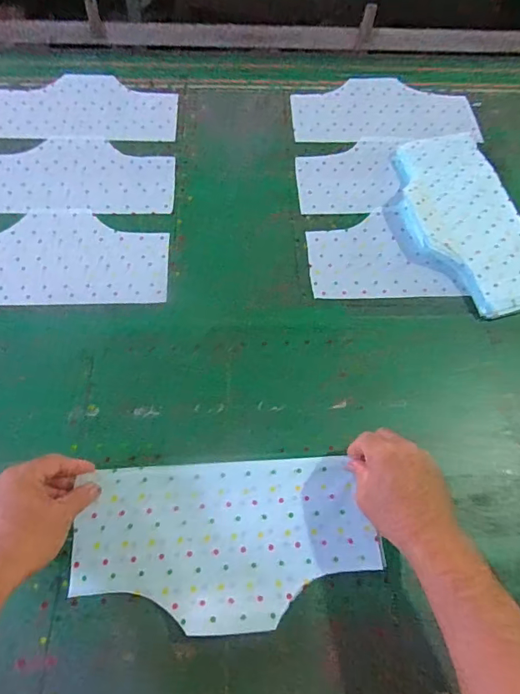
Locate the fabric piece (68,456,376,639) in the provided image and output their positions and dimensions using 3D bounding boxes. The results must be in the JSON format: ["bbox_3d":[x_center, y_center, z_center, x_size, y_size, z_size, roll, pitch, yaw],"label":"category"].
[{"bbox_3d":[-0.036,0.207,0.500,0.314,0.011,0.164,-2,62,-3],"label":"fabric piece"}]

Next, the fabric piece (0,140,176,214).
[{"bbox_3d":[-0.298,-0.270,0.730,0.319,0.005,0.155,-1,62,-3],"label":"fabric piece"}]

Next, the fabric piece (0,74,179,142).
[{"bbox_3d":[-0.307,-0.417,0.805,0.323,0.004,0.161,2,62,-1],"label":"fabric piece"}]

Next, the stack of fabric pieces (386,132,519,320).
[{"bbox_3d":[0.302,-0.197,0.715,0.200,0.029,0.352,-10,63,-7],"label":"stack of fabric pieces"}]

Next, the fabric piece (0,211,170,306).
[{"bbox_3d":[-0.294,-0.127,0.661,0.321,0.005,0.157,-1,64,-2],"label":"fabric piece"}]

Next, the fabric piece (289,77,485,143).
[{"bbox_3d":[0.221,-0.430,0.839,0.319,0.009,0.184,2,60,-1],"label":"fabric piece"}]

